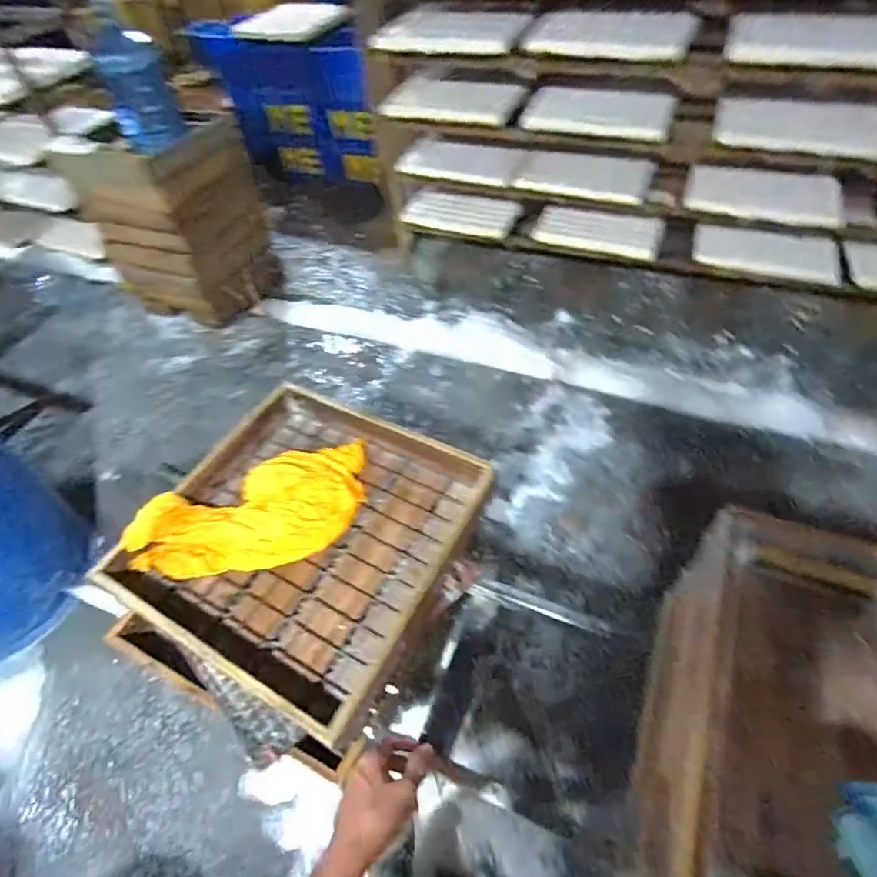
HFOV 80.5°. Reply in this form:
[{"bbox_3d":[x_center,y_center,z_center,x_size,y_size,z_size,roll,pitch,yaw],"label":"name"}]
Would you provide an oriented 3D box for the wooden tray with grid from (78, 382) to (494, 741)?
[{"bbox_3d":[-0.247,0.173,1.016,0.548,0.121,0.557,23,57,21],"label":"wooden tray with grid"}]

